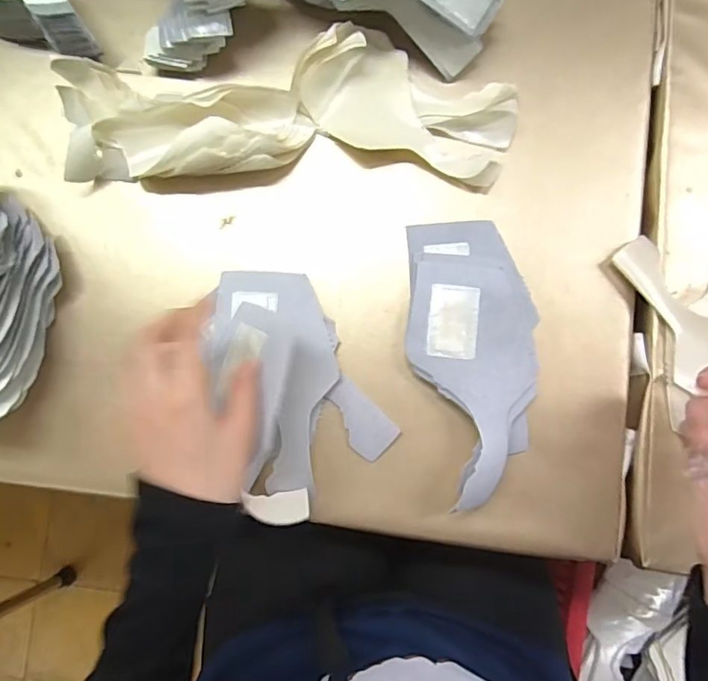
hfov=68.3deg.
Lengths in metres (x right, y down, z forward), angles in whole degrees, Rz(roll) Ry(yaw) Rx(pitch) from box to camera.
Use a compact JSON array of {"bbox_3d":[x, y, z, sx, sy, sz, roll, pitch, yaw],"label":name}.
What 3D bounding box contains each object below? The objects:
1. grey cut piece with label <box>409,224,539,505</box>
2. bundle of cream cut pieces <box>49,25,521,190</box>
[{"bbox_3d":[0.091,0.010,0.387,0.094,0.030,0.209,-6,85,1],"label":"grey cut piece with label"},{"bbox_3d":[-0.053,-0.181,0.401,0.343,0.035,0.108,0,85,1],"label":"bundle of cream cut pieces"}]

